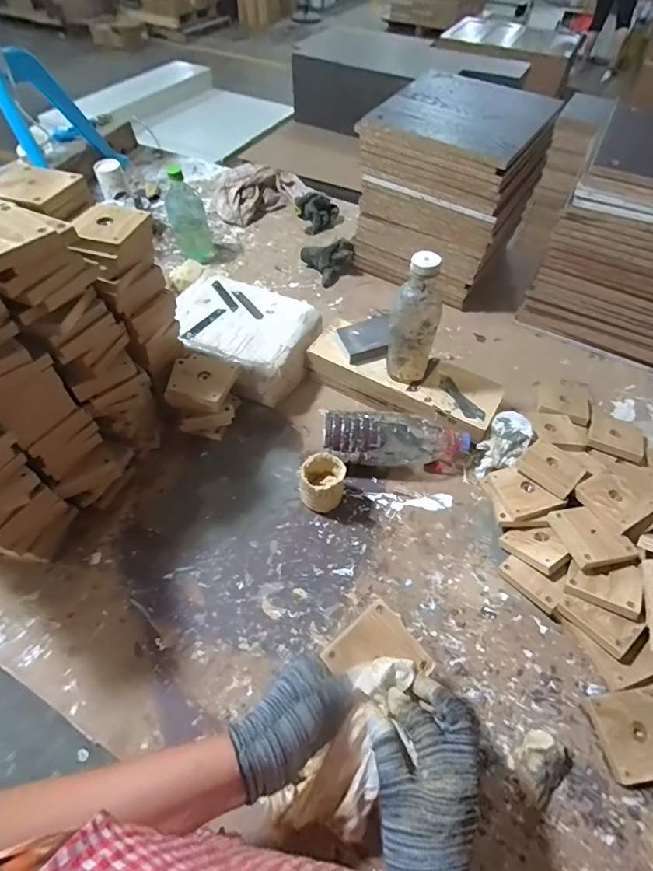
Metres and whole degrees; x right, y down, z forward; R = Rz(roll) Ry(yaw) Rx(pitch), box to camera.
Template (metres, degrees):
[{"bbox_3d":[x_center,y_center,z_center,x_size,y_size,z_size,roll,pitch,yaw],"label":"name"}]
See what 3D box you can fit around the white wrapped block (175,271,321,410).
[{"bbox_3d":[-0.164,-0.183,0.812,0.264,0.088,0.213,24,57,15],"label":"white wrapped block"}]

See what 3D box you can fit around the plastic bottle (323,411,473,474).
[{"bbox_3d":[0.114,0.011,0.697,0.235,0.080,0.070,-1,54,-2],"label":"plastic bottle"}]

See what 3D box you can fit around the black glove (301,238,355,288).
[{"bbox_3d":[-0.002,-0.415,1.008,0.109,0.069,0.089,36,61,22],"label":"black glove"}]

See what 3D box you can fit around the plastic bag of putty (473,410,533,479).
[{"bbox_3d":[0.286,0.015,0.702,0.064,0.065,0.105,35,61,21],"label":"plastic bag of putty"}]

